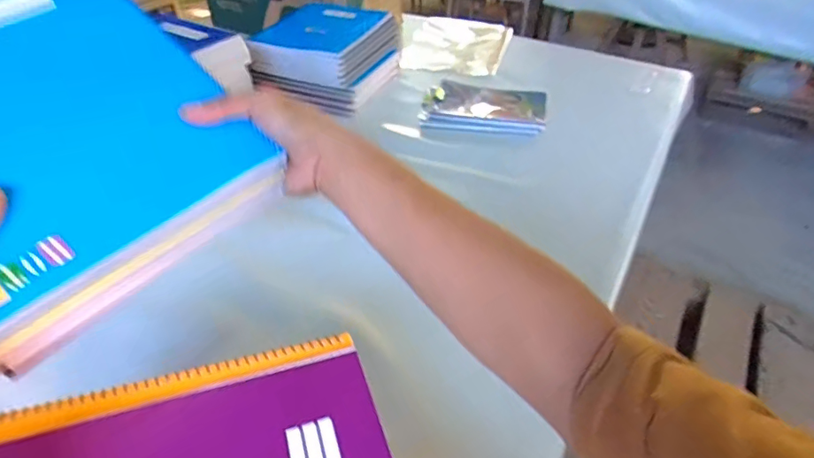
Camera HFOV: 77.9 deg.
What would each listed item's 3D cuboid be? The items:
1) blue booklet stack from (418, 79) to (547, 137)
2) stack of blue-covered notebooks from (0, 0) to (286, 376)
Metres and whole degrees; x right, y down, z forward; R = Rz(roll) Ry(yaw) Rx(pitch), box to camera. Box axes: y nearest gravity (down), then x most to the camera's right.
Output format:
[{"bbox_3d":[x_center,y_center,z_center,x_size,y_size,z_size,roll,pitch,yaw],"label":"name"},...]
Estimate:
[{"bbox_3d":[0.147,-0.230,0.975,0.241,0.036,0.164,9,41,8],"label":"blue booklet stack"},{"bbox_3d":[-0.241,-0.067,0.332,0.248,0.051,0.207,45,54,5],"label":"stack of blue-covered notebooks"}]

